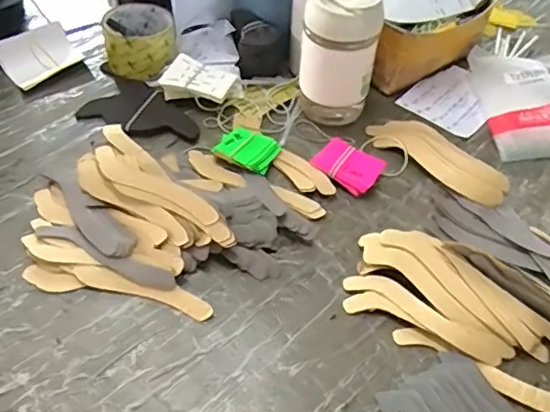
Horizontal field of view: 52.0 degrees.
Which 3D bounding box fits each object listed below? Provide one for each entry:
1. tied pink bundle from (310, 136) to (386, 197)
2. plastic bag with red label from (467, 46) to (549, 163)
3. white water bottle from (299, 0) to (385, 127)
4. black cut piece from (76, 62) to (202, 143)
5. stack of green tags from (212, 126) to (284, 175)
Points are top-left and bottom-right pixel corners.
[{"bbox_3d":[0.079,-0.045,0.616,0.069,0.017,0.050,35,57,24],"label":"tied pink bundle"},{"bbox_3d":[0.310,-0.134,0.682,0.109,0.045,0.161,-2,50,-4],"label":"plastic bag with red label"},{"bbox_3d":[0.072,-0.172,0.636,0.082,0.149,0.072,10,50,6],"label":"white water bottle"},{"bbox_3d":[-0.168,-0.116,0.676,0.177,0.017,0.086,27,51,21],"label":"black cut piece"},{"bbox_3d":[-0.030,-0.066,0.630,0.065,0.015,0.060,22,52,15],"label":"stack of green tags"}]

